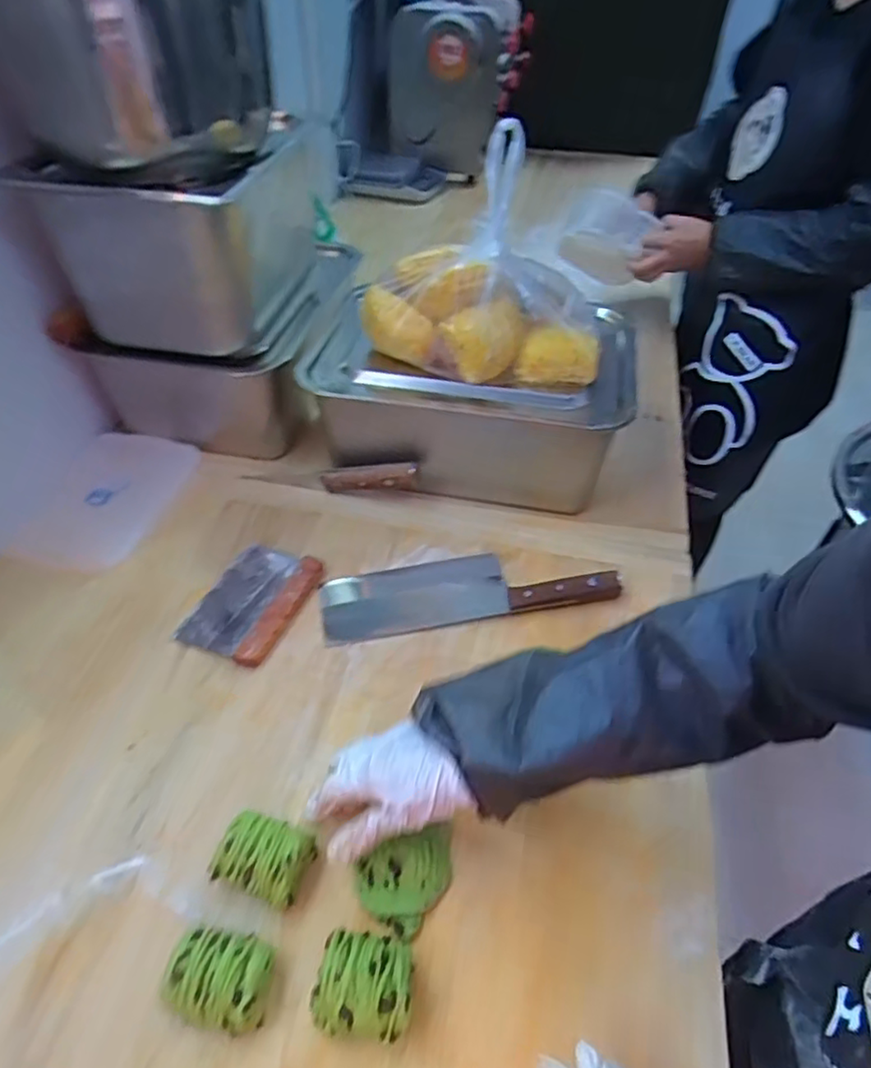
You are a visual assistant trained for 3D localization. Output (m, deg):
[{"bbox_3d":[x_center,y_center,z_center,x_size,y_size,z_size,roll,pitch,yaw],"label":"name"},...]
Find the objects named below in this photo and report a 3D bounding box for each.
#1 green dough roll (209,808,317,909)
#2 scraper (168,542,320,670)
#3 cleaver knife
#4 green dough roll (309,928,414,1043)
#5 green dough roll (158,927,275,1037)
[{"bbox_3d":[-0.132,0.252,0.496,0.072,0.045,0.056,14,47,12],"label":"green dough roll"},{"bbox_3d":[-0.197,0.069,0.690,0.109,0.024,0.143,18,49,16],"label":"scraper"},{"bbox_3d":[0.036,0.057,0.703,0.316,0.021,0.090,-6,47,-7],"label":"cleaver knife"},{"bbox_3d":[-0.048,0.308,0.438,0.064,0.045,0.061,0,46,0],"label":"green dough roll"},{"bbox_3d":[-0.149,0.307,0.442,0.068,0.043,0.054,11,47,9],"label":"green dough roll"}]

